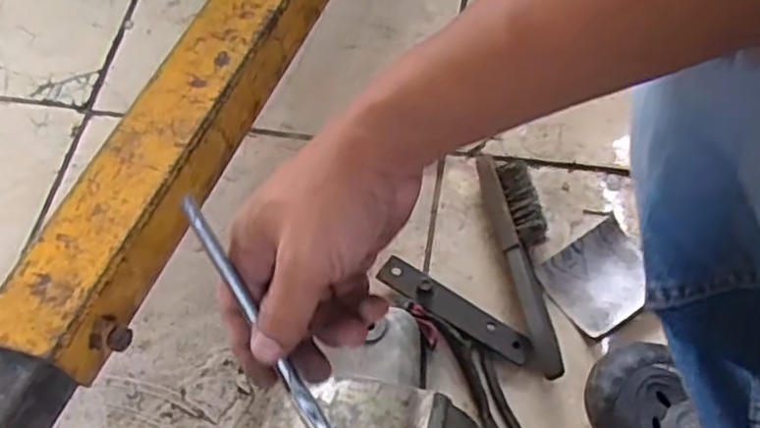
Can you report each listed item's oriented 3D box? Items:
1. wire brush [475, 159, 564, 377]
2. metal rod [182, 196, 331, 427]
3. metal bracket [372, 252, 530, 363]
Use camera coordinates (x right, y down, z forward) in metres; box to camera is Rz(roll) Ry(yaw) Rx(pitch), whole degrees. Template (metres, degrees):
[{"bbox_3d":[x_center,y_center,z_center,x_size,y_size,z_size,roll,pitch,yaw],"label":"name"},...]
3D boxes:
[{"bbox_3d":[0.144,0.041,0.702,0.042,0.042,0.227,-9,61,-5],"label":"wire brush"},{"bbox_3d":[-0.054,0.064,0.356,0.009,0.007,0.163,-31,98,-16],"label":"metal rod"},{"bbox_3d":[0.070,0.090,0.686,0.157,0.008,0.031,32,70,14],"label":"metal bracket"}]

